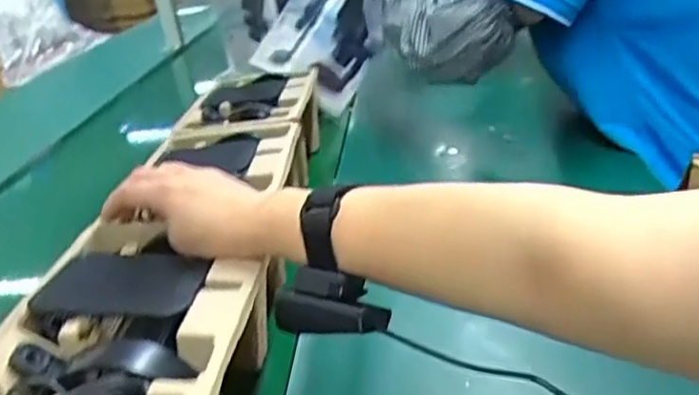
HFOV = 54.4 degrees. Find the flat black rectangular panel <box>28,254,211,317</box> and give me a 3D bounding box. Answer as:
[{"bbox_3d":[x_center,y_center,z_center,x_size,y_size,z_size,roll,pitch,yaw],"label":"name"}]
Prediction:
[{"bbox_3d":[-0.150,0.057,0.457,0.100,0.008,0.081,2,20,5],"label":"flat black rectangular panel"}]

